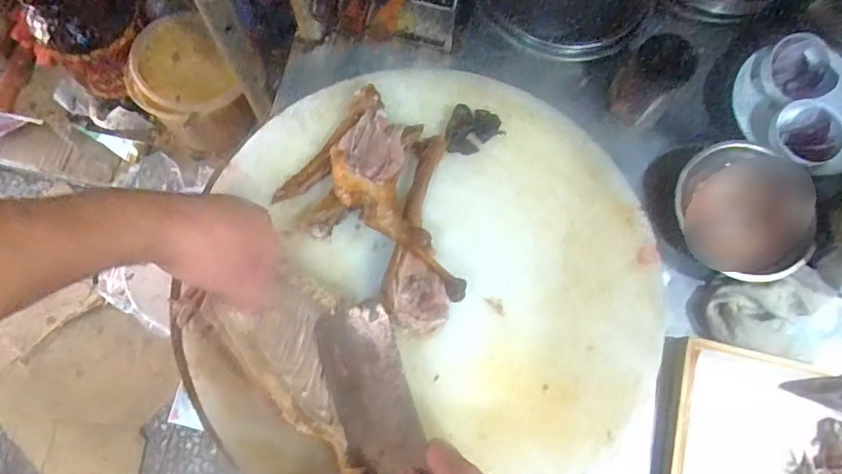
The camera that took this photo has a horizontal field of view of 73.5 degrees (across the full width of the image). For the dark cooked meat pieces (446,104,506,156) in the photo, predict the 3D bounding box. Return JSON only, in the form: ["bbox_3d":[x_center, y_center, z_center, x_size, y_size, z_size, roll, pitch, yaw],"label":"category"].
[{"bbox_3d":[0.057,-0.111,0.591,0.056,0.014,0.054,0,74,-2],"label":"dark cooked meat pieces"}]

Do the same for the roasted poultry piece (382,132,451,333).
[{"bbox_3d":[0.008,-0.008,0.549,0.062,0.048,0.197,10,74,1],"label":"roasted poultry piece"}]

